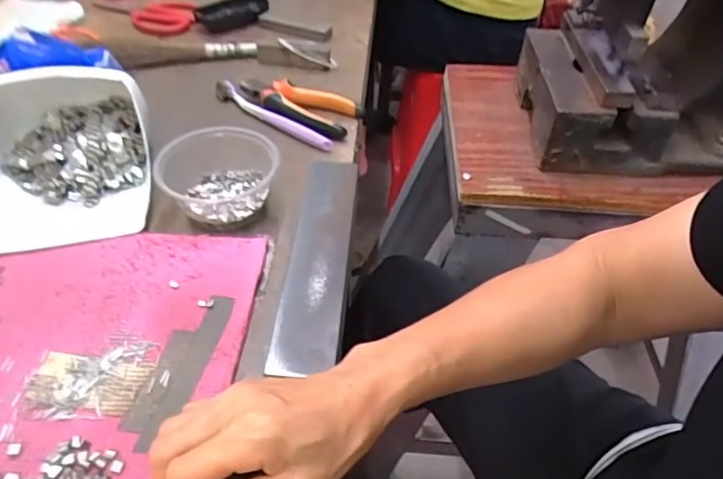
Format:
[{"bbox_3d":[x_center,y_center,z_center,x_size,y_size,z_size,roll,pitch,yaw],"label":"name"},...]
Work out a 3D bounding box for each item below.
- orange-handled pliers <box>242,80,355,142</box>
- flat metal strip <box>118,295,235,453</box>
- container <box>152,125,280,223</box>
[{"bbox_3d":[-0.080,-0.150,0.602,0.140,0.029,0.072,14,47,10],"label":"orange-handled pliers"},{"bbox_3d":[-0.127,0.087,0.368,0.034,0.004,0.120,11,47,7],"label":"flat metal strip"},{"bbox_3d":[-0.130,-0.059,0.481,0.107,0.044,0.087,-10,48,-13],"label":"container"}]

